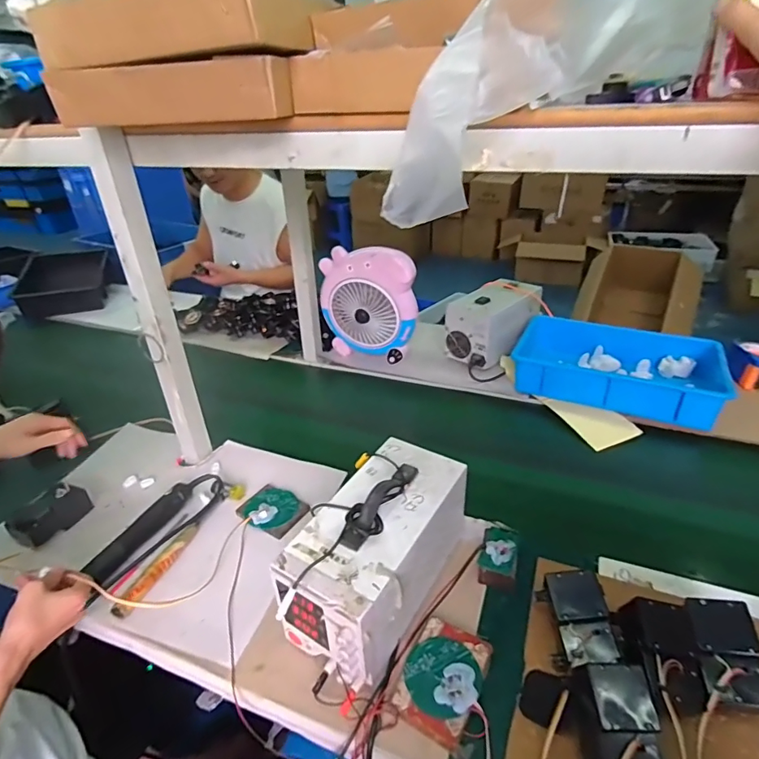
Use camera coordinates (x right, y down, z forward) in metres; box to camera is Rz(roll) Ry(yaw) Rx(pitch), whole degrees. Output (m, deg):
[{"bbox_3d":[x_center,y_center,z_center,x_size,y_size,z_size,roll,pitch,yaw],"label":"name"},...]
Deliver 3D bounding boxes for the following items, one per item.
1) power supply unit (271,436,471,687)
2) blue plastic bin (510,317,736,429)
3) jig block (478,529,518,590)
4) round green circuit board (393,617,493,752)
[{"bbox_3d":[0.000,0.225,0.607,0.131,0.170,0.269,17,36,28],"label":"power supply unit"},{"bbox_3d":[0.526,-0.030,1.053,0.409,0.102,0.234,15,35,27],"label":"blue plastic bin"},{"bbox_3d":[0.173,0.258,0.664,0.052,0.040,0.074,10,33,20],"label":"jig block"},{"bbox_3d":[0.074,0.346,0.543,0.086,0.014,0.121,15,35,27],"label":"round green circuit board"}]

